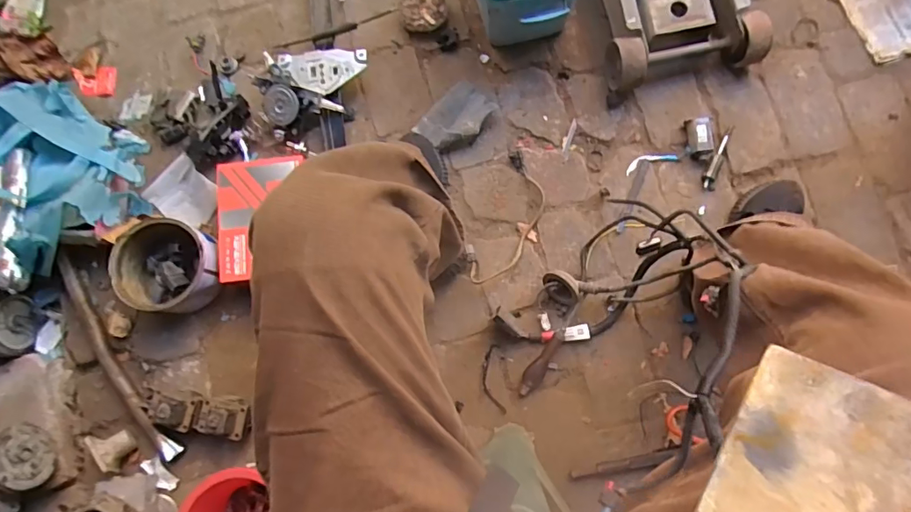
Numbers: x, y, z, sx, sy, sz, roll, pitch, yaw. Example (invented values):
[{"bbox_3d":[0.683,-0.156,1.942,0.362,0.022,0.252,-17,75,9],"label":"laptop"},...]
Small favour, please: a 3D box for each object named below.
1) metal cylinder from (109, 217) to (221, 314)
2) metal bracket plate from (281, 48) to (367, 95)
[{"bbox_3d":[-0.474,0.017,0.836,0.163,0.064,0.152,5,81,4],"label":"metal cylinder"},{"bbox_3d":[-0.244,-0.340,0.918,0.157,0.021,0.086,4,81,4],"label":"metal bracket plate"}]

